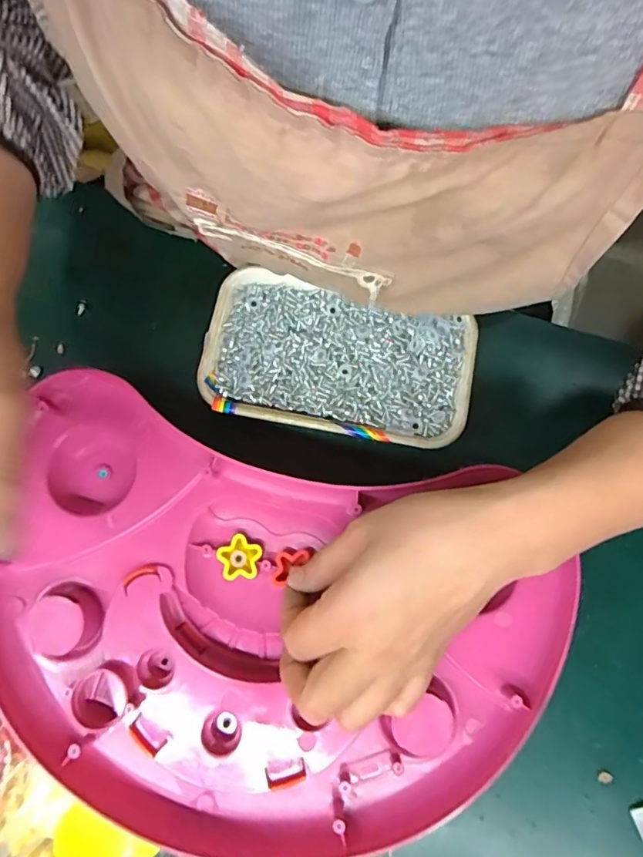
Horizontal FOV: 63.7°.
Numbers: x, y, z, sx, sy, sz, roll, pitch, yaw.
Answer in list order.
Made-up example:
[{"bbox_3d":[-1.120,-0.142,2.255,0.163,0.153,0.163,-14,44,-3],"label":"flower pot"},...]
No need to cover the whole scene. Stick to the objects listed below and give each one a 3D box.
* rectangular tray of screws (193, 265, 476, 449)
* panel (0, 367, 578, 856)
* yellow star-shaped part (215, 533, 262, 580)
[{"bbox_3d":[0.010,-0.043,0.360,0.175,0.033,0.100,13,75,3],"label":"rectangular tray of screws"},{"bbox_3d":[-0.036,0.111,0.295,0.322,0.041,0.216,15,75,4],"label":"panel"},{"bbox_3d":[-0.051,0.078,0.313,0.025,0.008,0.026,8,75,2],"label":"yellow star-shaped part"}]

